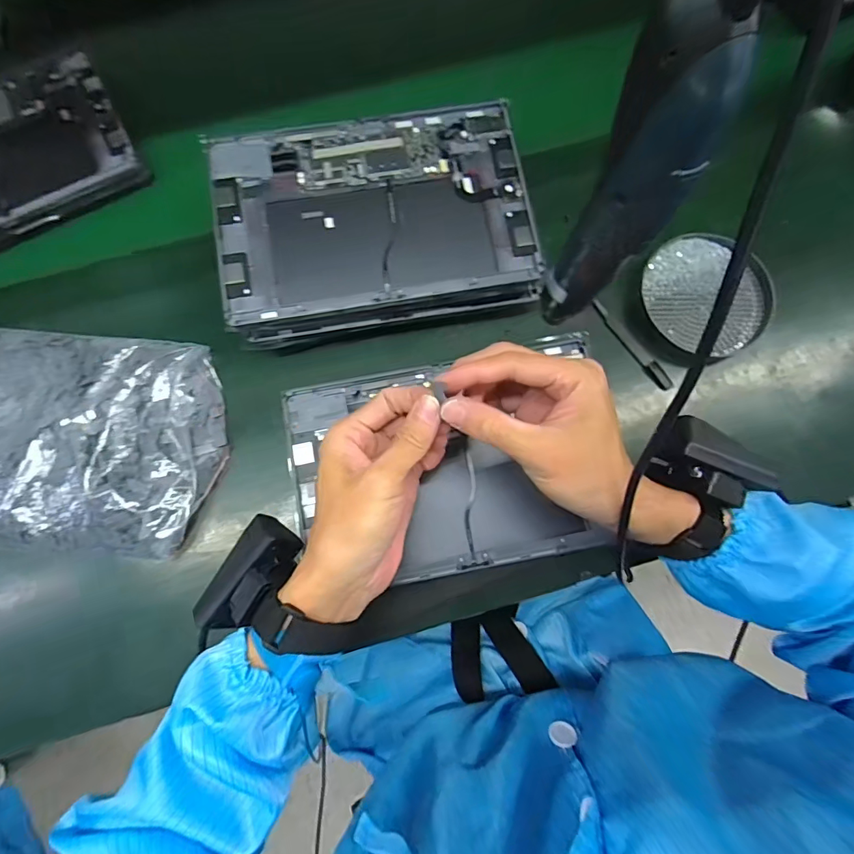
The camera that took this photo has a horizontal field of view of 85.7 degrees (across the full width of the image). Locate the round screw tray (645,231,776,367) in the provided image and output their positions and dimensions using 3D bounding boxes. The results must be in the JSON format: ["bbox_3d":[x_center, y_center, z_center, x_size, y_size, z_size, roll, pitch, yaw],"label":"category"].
[{"bbox_3d":[0.246,-0.116,0.407,0.106,0.025,0.111,0,78,-1],"label":"round screw tray"}]

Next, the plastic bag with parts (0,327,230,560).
[{"bbox_3d":[-0.312,0.009,0.387,0.270,0.037,0.179,4,78,0],"label":"plastic bag with parts"}]

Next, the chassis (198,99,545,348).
[{"bbox_3d":[-0.043,-0.174,0.393,0.256,0.043,0.178,-7,78,-2],"label":"chassis"}]

